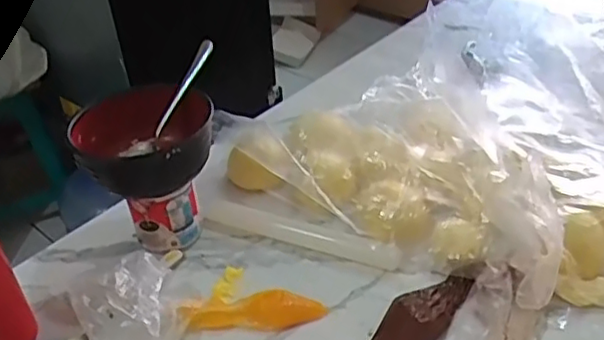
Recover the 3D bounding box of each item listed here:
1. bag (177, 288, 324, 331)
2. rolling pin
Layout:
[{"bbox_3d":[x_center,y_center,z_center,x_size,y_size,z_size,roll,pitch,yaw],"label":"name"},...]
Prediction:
[{"bbox_3d":[-0.046,0.130,0.604,0.131,0.031,0.037,2,38,7],"label":"bag"},{"bbox_3d":[-0.003,0.063,0.682,0.222,0.025,0.024,14,41,21],"label":"rolling pin"}]

